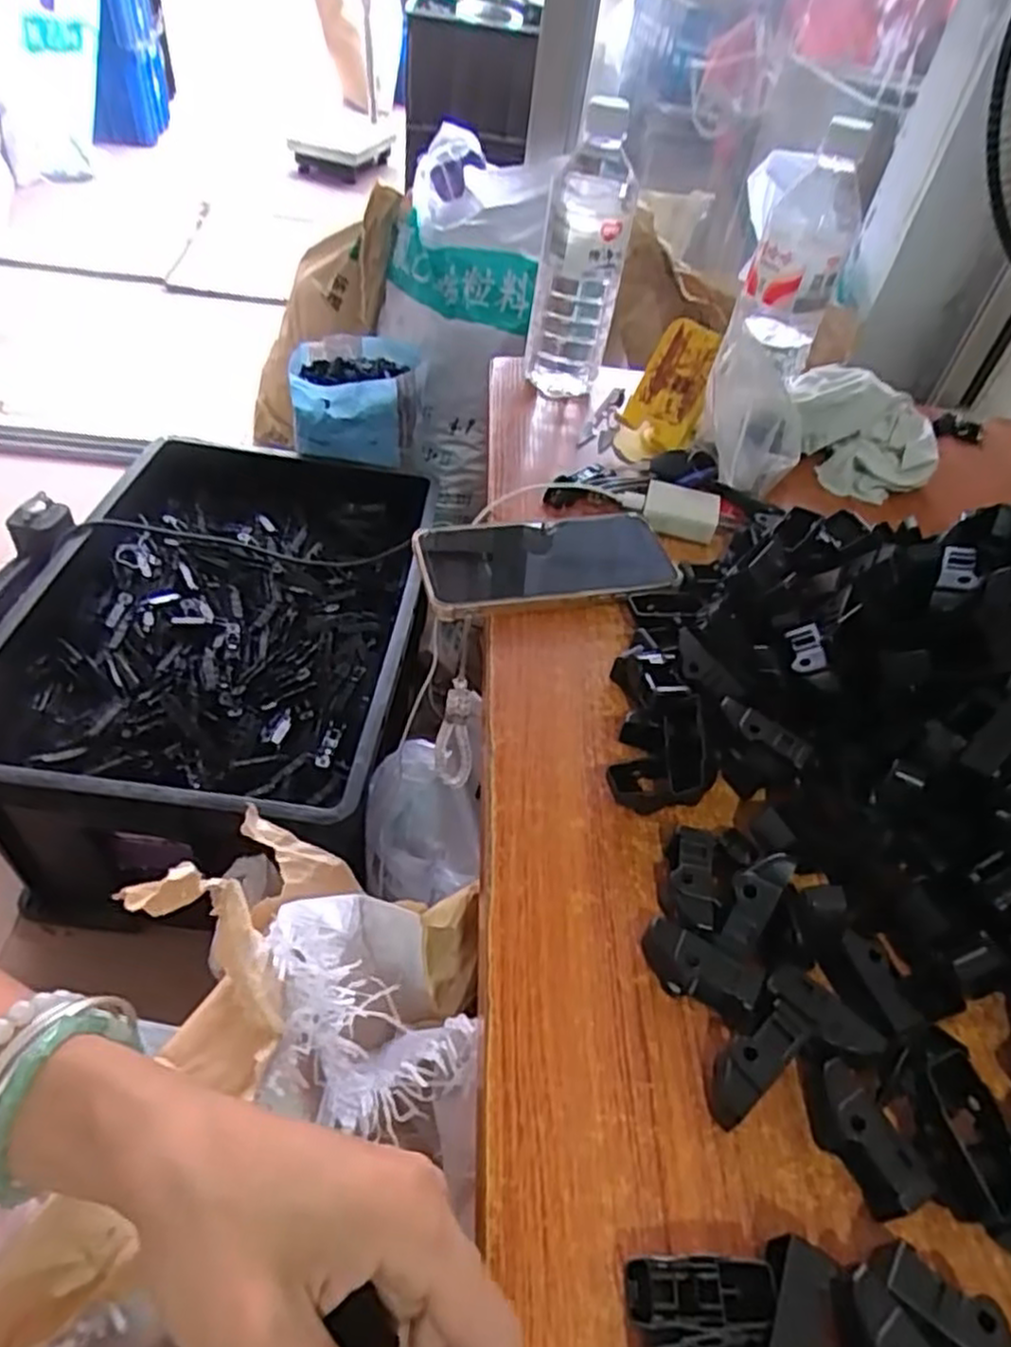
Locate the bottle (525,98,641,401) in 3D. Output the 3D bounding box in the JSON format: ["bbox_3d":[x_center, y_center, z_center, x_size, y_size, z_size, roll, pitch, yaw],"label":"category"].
[{"bbox_3d":[0.058,-0.330,0.604,0.065,0.207,0.062,2,46,-8],"label":"bottle"}]

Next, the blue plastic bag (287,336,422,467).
[{"bbox_3d":[-0.223,-0.417,1.124,0.188,0.111,0.186,-1,47,-10],"label":"blue plastic bag"}]

